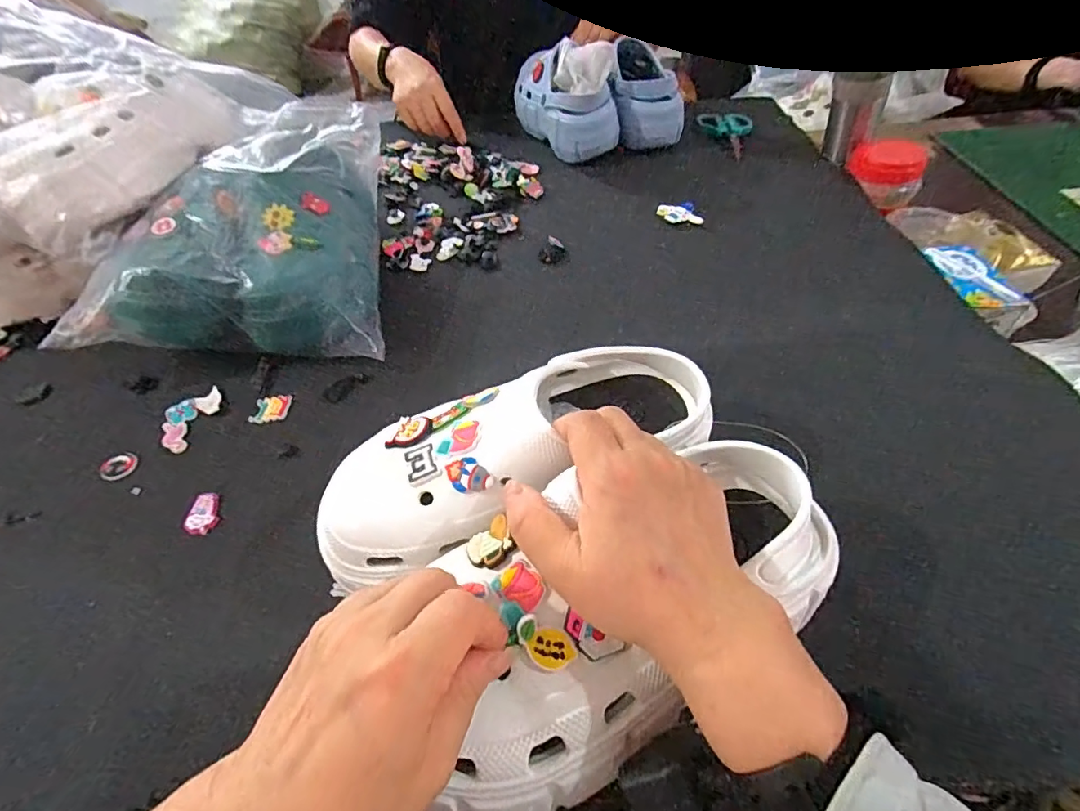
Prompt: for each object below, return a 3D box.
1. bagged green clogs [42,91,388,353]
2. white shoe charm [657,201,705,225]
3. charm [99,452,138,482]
[{"bbox_3d":[-0.293,-0.187,0.550,0.256,0.130,0.331,-6,48,-2],"label":"bagged green clogs"},{"bbox_3d":[0.173,-0.237,0.650,0.053,0.011,0.032,1,48,5],"label":"white shoe charm"},{"bbox_3d":[-0.346,0.050,0.433,0.020,0.008,0.026,17,51,18],"label":"charm"}]

